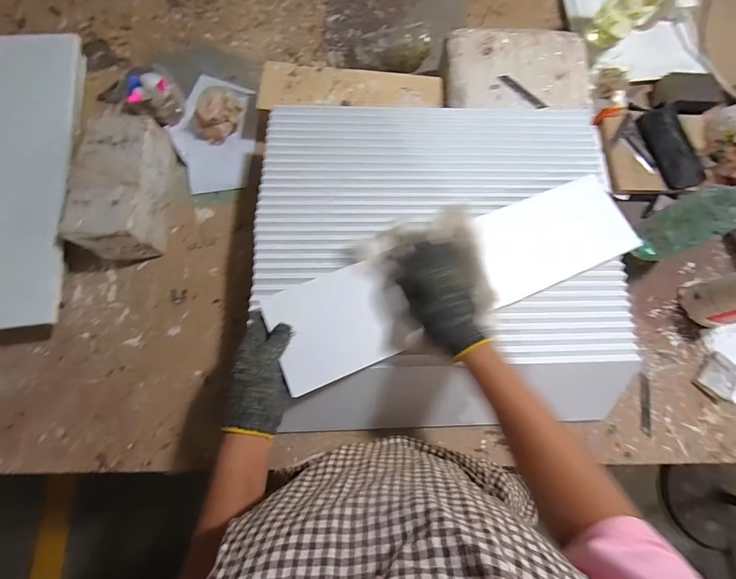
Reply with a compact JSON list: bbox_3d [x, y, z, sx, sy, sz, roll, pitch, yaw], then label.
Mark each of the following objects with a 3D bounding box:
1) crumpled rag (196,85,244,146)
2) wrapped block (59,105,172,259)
[{"bbox_3d":[-0.293,-0.340,0.630,0.084,0.048,0.089,2,78,-1],"label":"crumpled rag"},{"bbox_3d":[-0.420,-0.175,0.564,0.113,0.091,0.238,2,78,-1],"label":"wrapped block"}]

